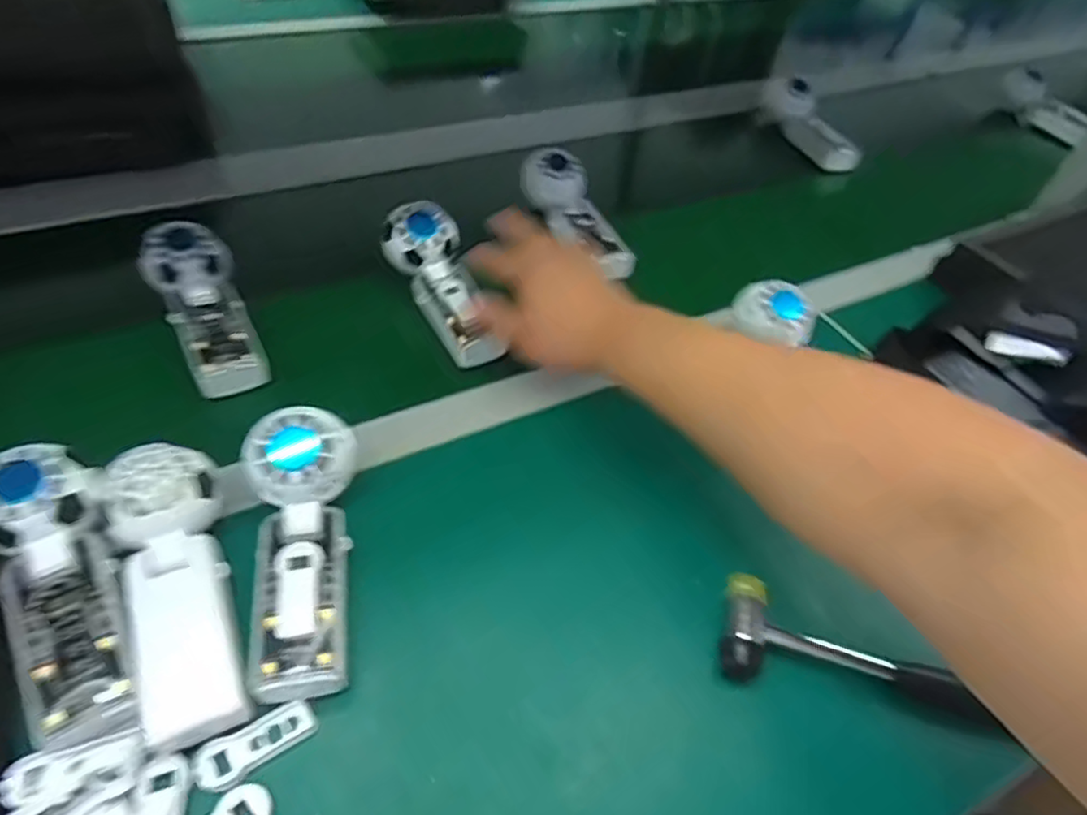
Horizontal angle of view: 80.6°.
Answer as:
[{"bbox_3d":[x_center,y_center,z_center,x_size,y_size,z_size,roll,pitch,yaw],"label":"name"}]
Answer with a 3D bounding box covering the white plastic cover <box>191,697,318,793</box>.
[{"bbox_3d":[-0.150,0.176,0.336,0.058,0.006,0.024,-24,55,-25],"label":"white plastic cover"}]

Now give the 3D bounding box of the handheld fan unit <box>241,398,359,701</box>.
[{"bbox_3d":[-0.143,0.081,0.377,0.062,0.065,0.159,-4,49,-11],"label":"handheld fan unit"}]

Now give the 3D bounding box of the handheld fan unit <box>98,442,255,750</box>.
[{"bbox_3d":[-0.204,0.095,0.357,0.056,0.031,0.166,-16,66,-20],"label":"handheld fan unit"}]

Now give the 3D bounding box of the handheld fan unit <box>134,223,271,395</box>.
[{"bbox_3d":[-0.271,-0.082,0.512,0.061,0.024,0.158,-22,68,-24],"label":"handheld fan unit"}]

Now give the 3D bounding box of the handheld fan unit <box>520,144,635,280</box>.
[{"bbox_3d":[0.037,-0.199,0.659,0.058,0.034,0.170,-26,70,-27],"label":"handheld fan unit"}]

